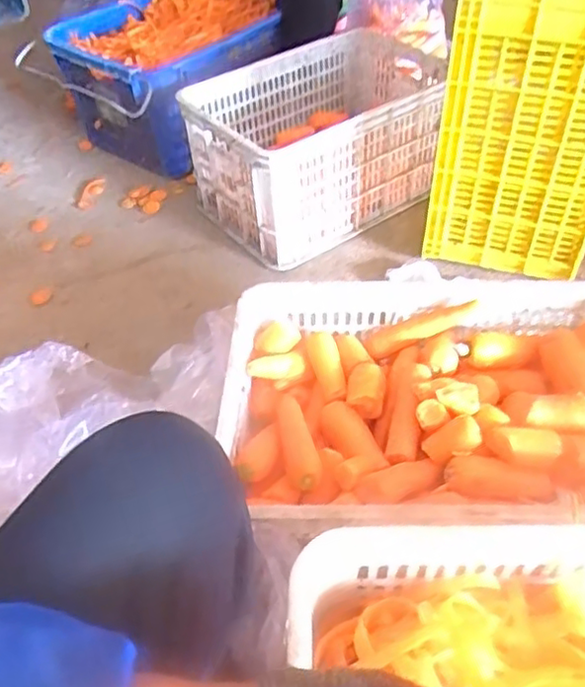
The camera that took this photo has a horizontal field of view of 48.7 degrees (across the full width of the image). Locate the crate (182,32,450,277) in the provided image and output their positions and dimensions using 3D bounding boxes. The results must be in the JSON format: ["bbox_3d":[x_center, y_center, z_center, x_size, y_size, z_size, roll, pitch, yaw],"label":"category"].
[{"bbox_3d":[0.077,-0.446,1.411,0.545,0.260,0.337,-27,50,-20],"label":"crate"}]

